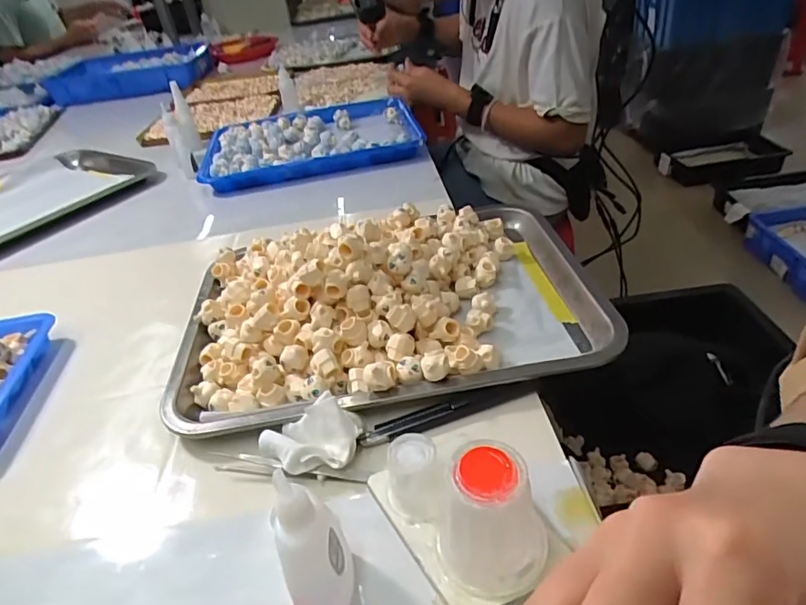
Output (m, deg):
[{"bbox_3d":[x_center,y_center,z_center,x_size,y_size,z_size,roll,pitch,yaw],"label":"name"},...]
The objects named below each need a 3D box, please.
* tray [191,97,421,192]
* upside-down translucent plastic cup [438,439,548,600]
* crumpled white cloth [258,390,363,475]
[{"bbox_3d":[-0.149,-0.268,0.865,0.334,0.040,0.243,-10,36,-5],"label":"tray"},{"bbox_3d":[0.045,0.112,0.264,0.050,0.068,0.047,-4,36,3],"label":"upside-down translucent plastic cup"},{"bbox_3d":[-0.062,0.088,0.348,0.066,0.029,0.040,-9,36,-3],"label":"crumpled white cloth"}]

